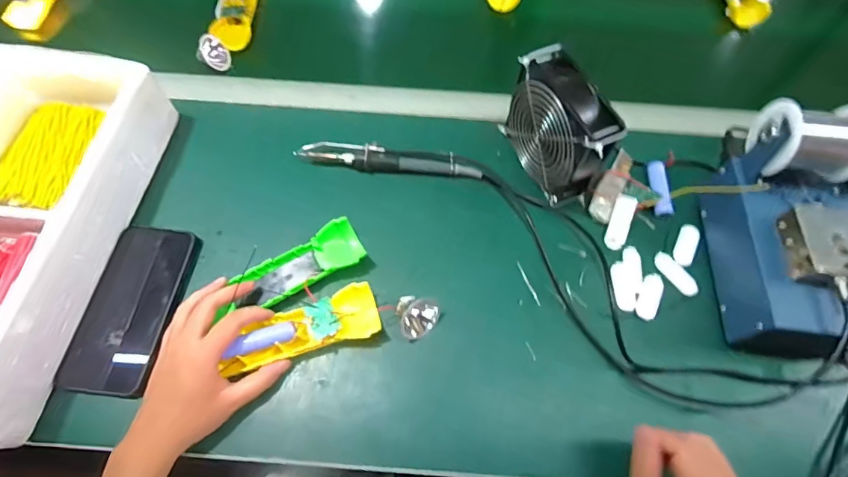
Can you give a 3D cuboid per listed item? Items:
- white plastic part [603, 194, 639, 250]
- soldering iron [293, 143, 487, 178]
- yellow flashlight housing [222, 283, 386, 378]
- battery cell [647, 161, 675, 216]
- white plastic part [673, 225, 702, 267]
[{"bbox_3d":[0.218,-0.018,0.477,0.021,0.011,0.064,20,85,8],"label":"white plastic part"},{"bbox_3d":[-0.041,-0.093,0.505,0.211,0.019,0.030,3,63,-1],"label":"soldering iron"},{"bbox_3d":[-0.113,0.086,0.400,0.141,0.026,0.048,-19,65,-12],"label":"yellow flashlight housing"},{"bbox_3d":[0.271,-0.058,0.493,0.018,0.018,0.071,5,63,1],"label":"battery cell"},{"bbox_3d":[0.291,0.005,0.473,0.021,0.007,0.051,28,65,12],"label":"white plastic part"}]

